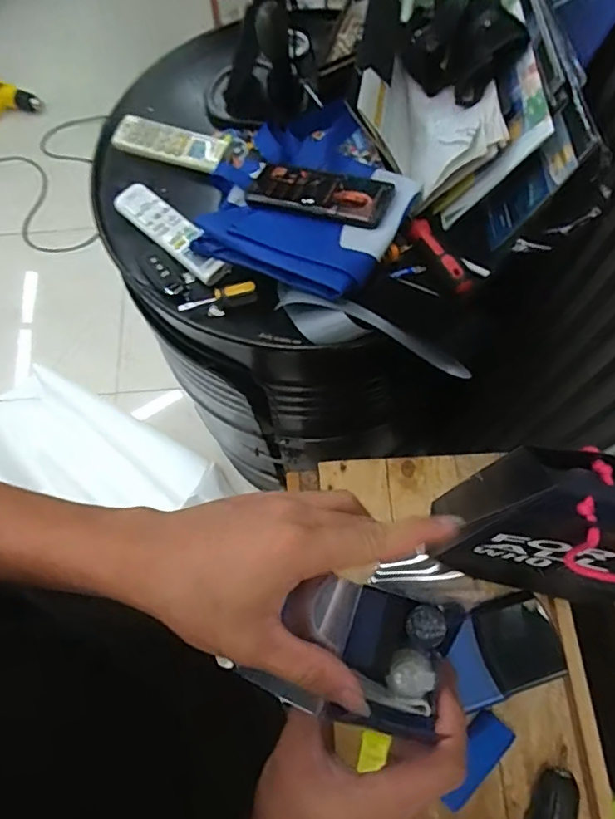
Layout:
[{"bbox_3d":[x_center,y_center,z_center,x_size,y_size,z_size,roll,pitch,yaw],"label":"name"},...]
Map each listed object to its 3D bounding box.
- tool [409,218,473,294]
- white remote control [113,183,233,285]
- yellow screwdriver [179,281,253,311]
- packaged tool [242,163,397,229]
[{"bbox_3d":[0.155,-0.184,0.636,0.023,0.022,0.115,-24,70,-9],"label":"tool"},{"bbox_3d":[-0.167,-0.220,0.666,0.175,0.023,0.046,40,74,15],"label":"white remote control"},{"bbox_3d":[-0.106,-0.132,0.628,0.093,0.012,0.012,-16,68,9],"label":"yellow screwdriver"},{"bbox_3d":[0.010,-0.258,0.642,0.178,0.017,0.081,16,61,15],"label":"packaged tool"}]

